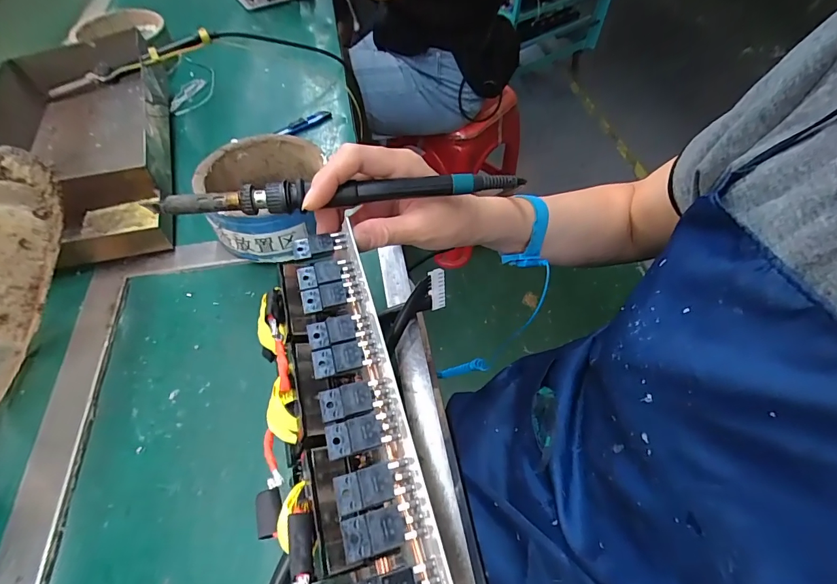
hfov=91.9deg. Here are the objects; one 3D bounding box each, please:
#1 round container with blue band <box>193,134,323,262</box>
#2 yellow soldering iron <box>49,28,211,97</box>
[{"bbox_3d":[-0.147,-0.092,0.403,0.114,0.067,0.120,2,55,3],"label":"round container with blue band"},{"bbox_3d":[-0.332,-0.265,0.471,0.183,0.025,0.024,-28,59,-17],"label":"yellow soldering iron"}]

